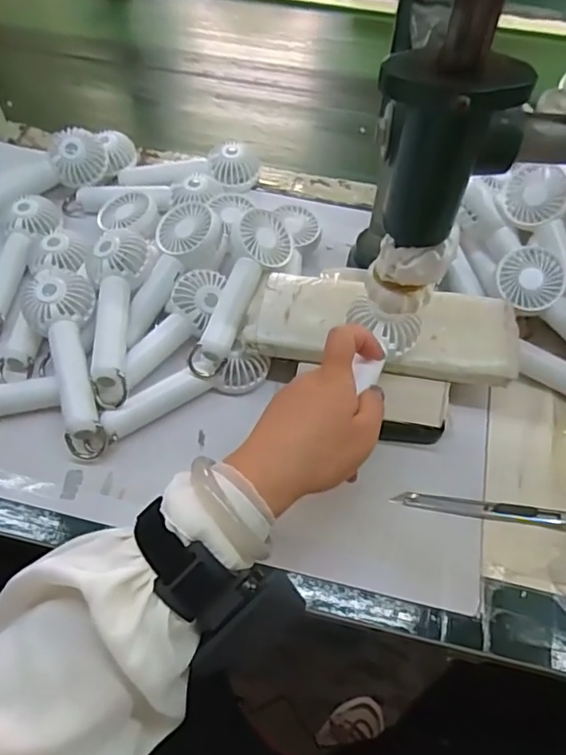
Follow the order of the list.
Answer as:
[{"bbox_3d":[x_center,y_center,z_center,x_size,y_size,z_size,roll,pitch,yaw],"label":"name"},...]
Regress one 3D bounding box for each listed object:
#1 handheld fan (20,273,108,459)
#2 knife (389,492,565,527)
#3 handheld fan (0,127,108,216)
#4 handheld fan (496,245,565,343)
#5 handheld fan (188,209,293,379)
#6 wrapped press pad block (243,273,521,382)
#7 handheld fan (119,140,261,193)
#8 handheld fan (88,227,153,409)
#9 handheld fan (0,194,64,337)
[{"bbox_3d":[-0.170,-0.013,0.446,0.050,0.037,0.153,-14,74,-11],"label":"handheld fan"},{"bbox_3d":[0.155,0.098,0.418,0.139,0.011,0.016,6,57,2],"label":"knife"},{"bbox_3d":[-0.260,-0.197,0.571,0.167,0.047,0.066,-26,60,2],"label":"handheld fan"},{"bbox_3d":[0.248,-0.054,0.477,0.145,0.034,0.053,43,96,12],"label":"handheld fan"},{"bbox_3d":[-0.031,-0.076,0.474,0.049,0.051,0.167,14,58,7],"label":"handheld fan"},{"bbox_3d":[0.081,-0.044,0.456,0.209,0.024,0.079,8,57,3],"label":"wrapped press pad block"},{"bbox_3d":[-0.097,-0.215,0.593,0.143,0.034,0.059,-3,57,-4],"label":"handheld fan"},{"bbox_3d":[-0.138,-0.054,0.466,0.048,0.044,0.152,-3,57,-4],"label":"handheld fan"},{"bbox_3d":[-0.249,-0.107,0.522,0.041,0.033,0.158,5,57,1],"label":"handheld fan"}]

